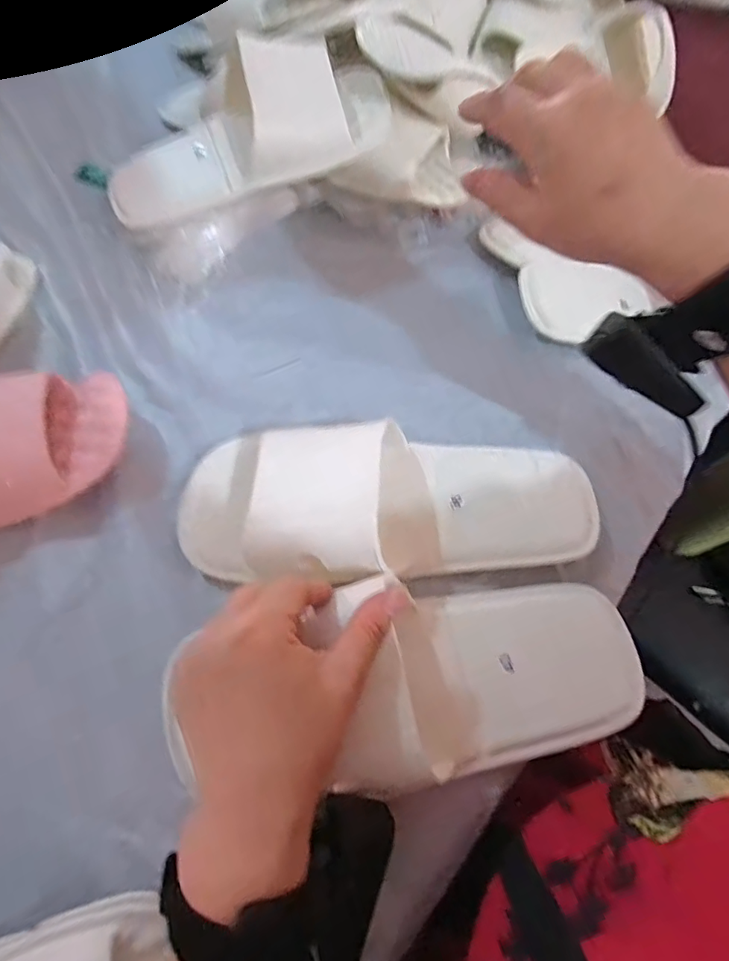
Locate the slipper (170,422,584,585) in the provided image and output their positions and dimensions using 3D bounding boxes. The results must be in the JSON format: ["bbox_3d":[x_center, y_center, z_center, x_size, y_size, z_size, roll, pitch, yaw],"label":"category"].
[{"bbox_3d":[0.015,0.011,0.341,0.267,0.047,0.109,-6,64,-5],"label":"slipper"}]

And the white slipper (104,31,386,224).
[{"bbox_3d":[-0.099,-0.284,0.409,0.248,0.075,0.081,-21,66,4],"label":"white slipper"}]

